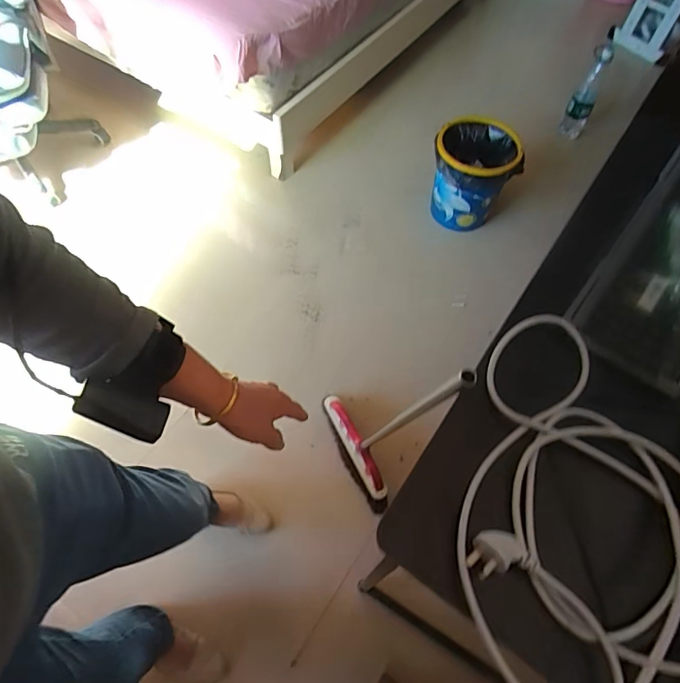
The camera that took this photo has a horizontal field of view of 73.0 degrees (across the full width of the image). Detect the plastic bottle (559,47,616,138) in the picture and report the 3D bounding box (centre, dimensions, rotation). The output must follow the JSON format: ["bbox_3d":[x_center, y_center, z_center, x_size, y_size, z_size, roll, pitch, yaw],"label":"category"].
[{"bbox_3d":[0.848,-0.845,1.584,0.080,0.286,0.083,27,65,13],"label":"plastic bottle"}]

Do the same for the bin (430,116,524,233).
[{"bbox_3d":[0.425,-0.518,1.527,0.271,0.306,0.256,13,62,6],"label":"bin"}]

